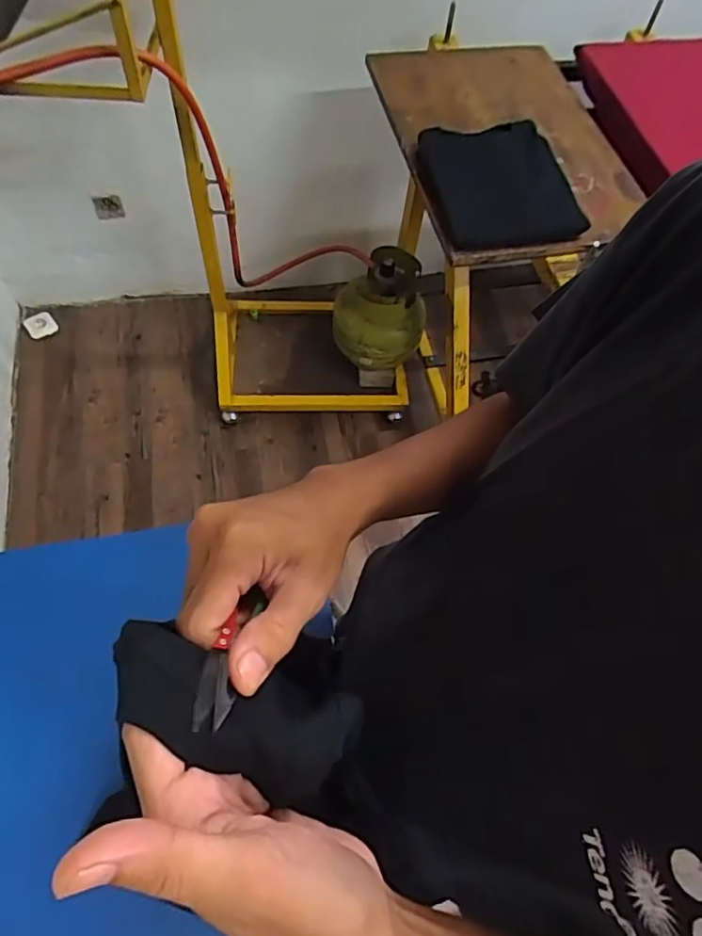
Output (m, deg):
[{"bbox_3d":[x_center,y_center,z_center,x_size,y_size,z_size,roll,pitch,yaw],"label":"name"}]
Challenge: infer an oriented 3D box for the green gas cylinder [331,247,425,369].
[{"bbox_3d":[0.083,-0.440,1.580,0.243,0.304,0.250,11,61,2],"label":"green gas cylinder"}]

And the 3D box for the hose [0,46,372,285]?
[{"bbox_3d":[-0.324,-0.590,1.274,0.395,1.231,0.300,41,106,17],"label":"hose"}]

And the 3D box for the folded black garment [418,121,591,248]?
[{"bbox_3d":[0.260,-0.507,1.027,0.252,0.017,0.272,-9,70,-10],"label":"folded black garment"}]

